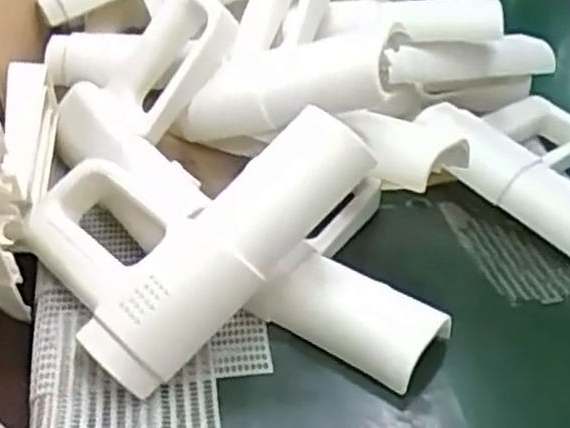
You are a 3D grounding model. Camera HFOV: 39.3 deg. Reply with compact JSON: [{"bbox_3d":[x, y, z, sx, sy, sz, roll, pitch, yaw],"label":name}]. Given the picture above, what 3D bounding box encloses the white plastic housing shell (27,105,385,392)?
[{"bbox_3d":[-0.065,0.001,0.551,0.203,0.074,0.192,-45,47,-8],"label":"white plastic housing shell"}]

